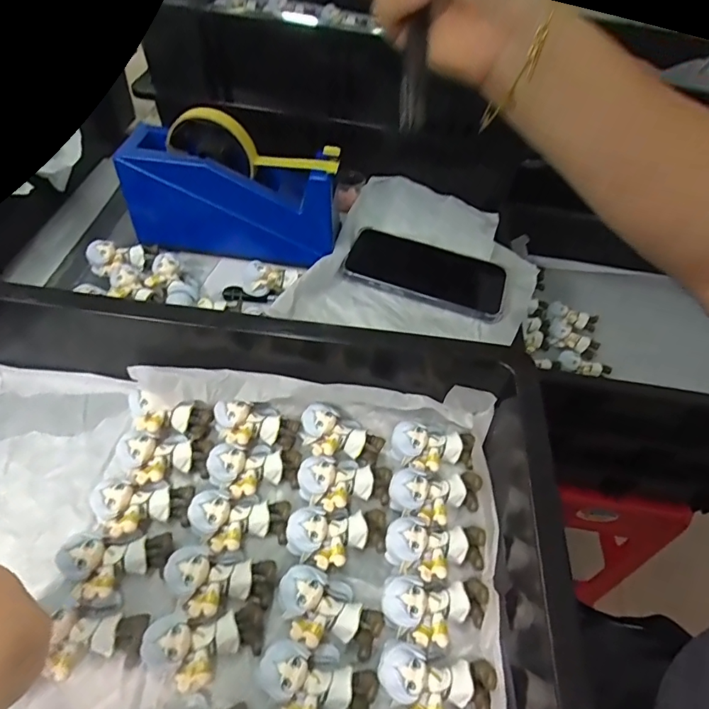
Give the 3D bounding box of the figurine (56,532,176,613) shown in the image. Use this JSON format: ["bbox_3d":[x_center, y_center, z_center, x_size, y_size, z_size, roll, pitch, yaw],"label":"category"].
[{"bbox_3d":[-0.142,0.129,0.275,0.059,0.025,0.038,0,52,-6],"label":"figurine"}]

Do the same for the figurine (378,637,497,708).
[{"bbox_3d":[0.044,0.182,0.252,0.063,0.023,0.035,11,52,3],"label":"figurine"}]

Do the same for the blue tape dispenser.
[{"bbox_3d":[-0.115,-0.157,0.443,0.197,0.106,0.061,4,51,-2],"label":"blue tape dispenser"}]

